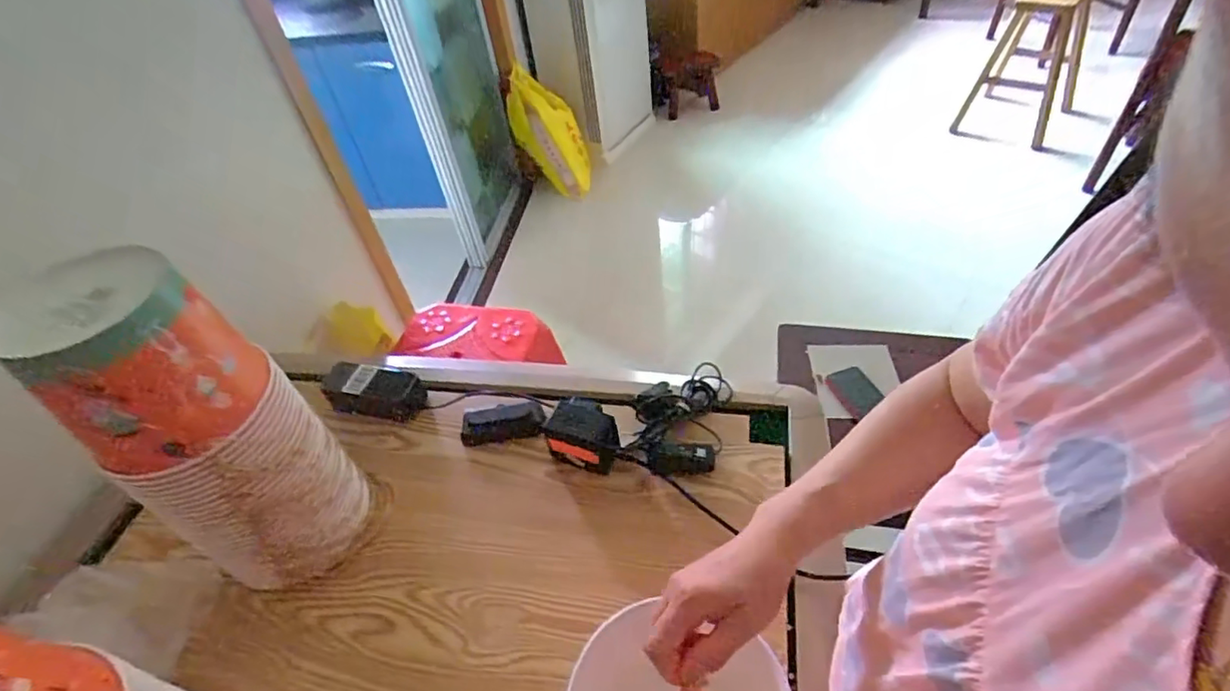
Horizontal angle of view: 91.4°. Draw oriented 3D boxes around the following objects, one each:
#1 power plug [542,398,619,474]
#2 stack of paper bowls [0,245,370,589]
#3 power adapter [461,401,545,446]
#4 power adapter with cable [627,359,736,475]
[{"bbox_3d":[-0.040,0.108,0.720,0.084,0.085,0.046,4,6,0],"label":"power plug"},{"bbox_3d":[-0.380,0.088,0.585,0.148,0.356,0.161,33,57,32],"label":"stack of paper bowls"},{"bbox_3d":[-0.145,0.102,0.780,0.106,0.027,0.041,-8,45,-1],"label":"power adapter"},{"bbox_3d":[0.083,0.083,0.758,0.112,0.040,0.183,9,47,15],"label":"power adapter with cable"}]

